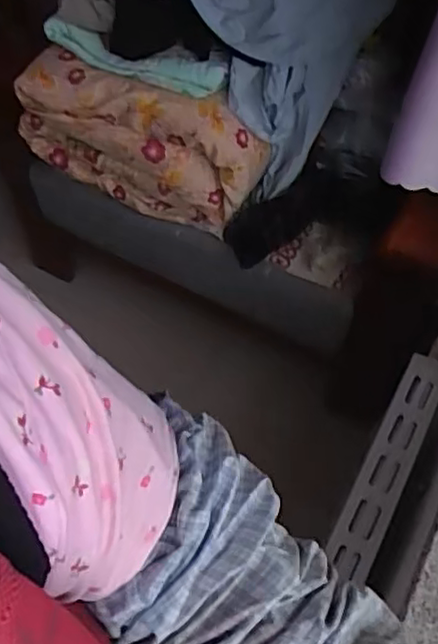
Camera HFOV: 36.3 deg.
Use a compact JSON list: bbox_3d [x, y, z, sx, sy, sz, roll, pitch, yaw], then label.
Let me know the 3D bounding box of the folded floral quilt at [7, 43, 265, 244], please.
[{"bbox_3d":[-0.135,-0.308,1.167,0.423,0.222,0.092,18,61,9],"label":"folded floral quilt"}]

